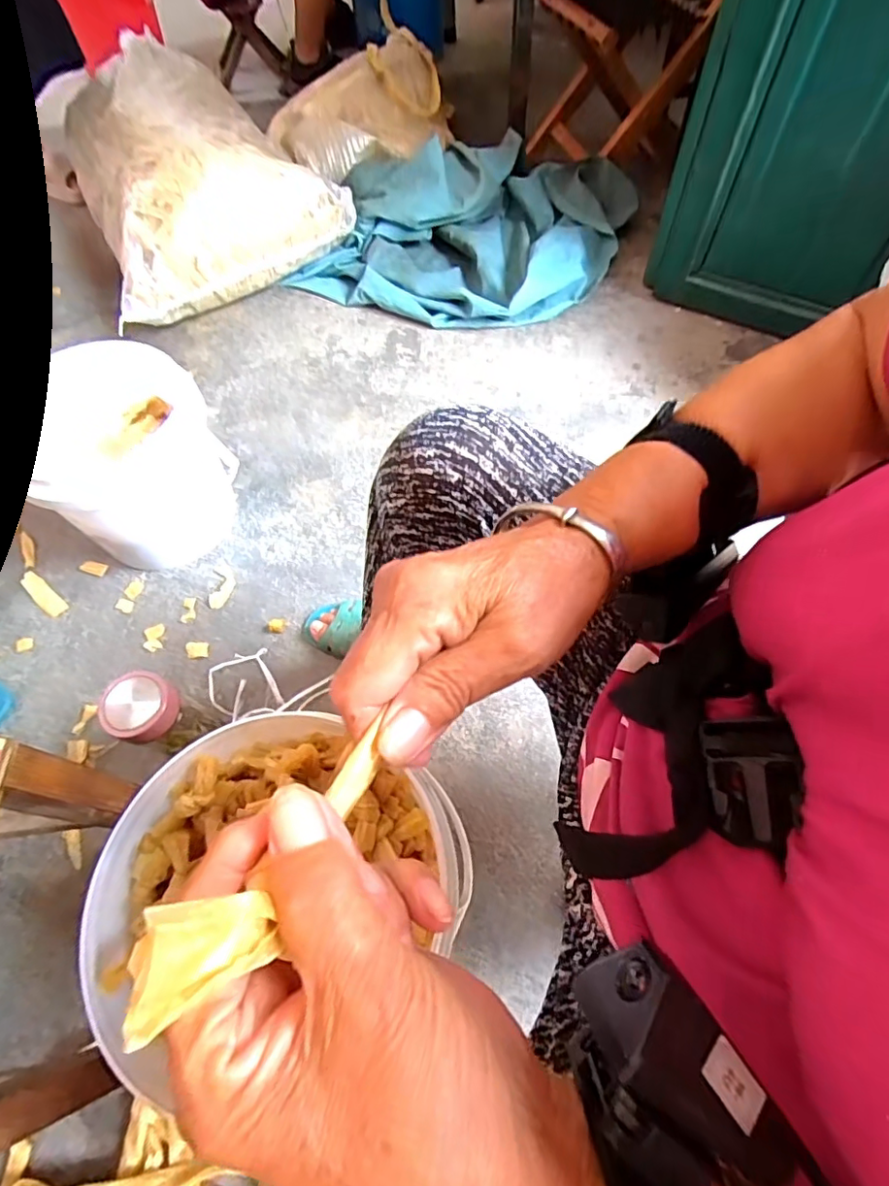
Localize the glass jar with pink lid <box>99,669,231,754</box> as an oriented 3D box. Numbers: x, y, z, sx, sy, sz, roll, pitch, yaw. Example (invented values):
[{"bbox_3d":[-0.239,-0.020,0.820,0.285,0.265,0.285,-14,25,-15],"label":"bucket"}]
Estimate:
[{"bbox_3d":[-0.310,0.145,0.627,0.077,0.182,0.077,-1,61,1],"label":"glass jar with pink lid"}]

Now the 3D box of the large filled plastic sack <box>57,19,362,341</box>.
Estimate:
[{"bbox_3d":[-0.515,-0.839,1.097,0.472,0.231,0.496,-31,64,-15],"label":"large filled plastic sack"}]

